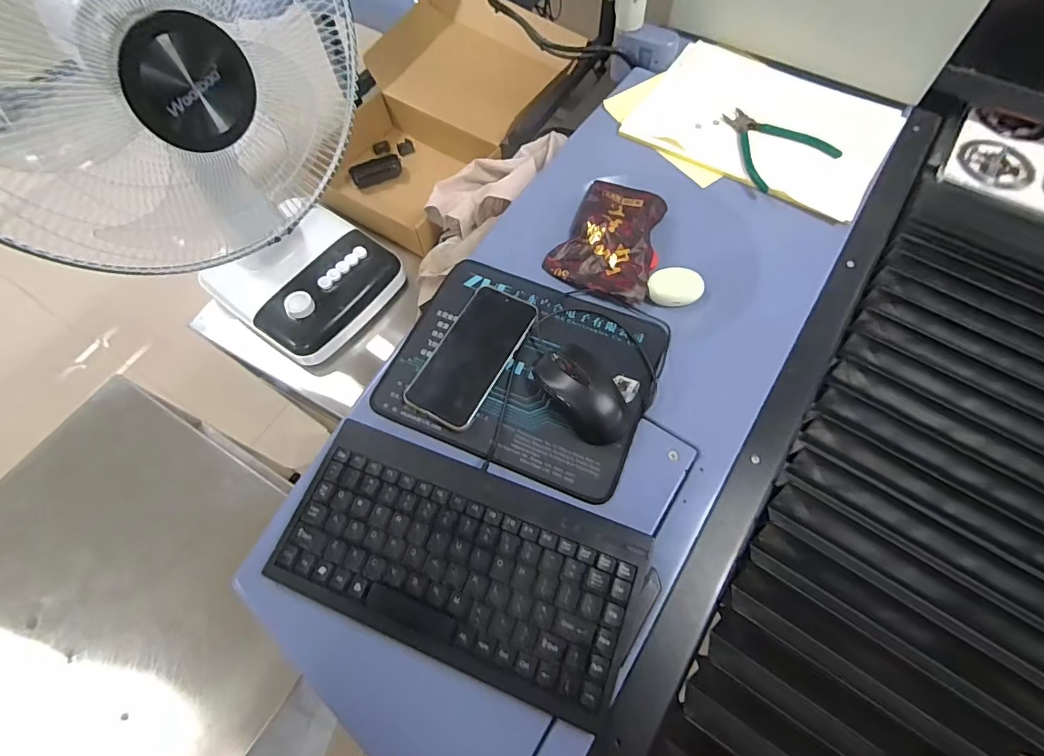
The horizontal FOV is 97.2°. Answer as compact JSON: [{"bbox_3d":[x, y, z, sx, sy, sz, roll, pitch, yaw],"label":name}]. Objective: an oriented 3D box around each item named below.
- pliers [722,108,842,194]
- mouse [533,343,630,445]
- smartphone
[{"bbox_3d":[0.321,-0.310,0.603,0.124,0.014,0.133,-27,67,-11],"label":"pliers"},{"bbox_3d":[0.061,0.014,0.449,0.059,0.032,0.106,-30,68,-12],"label":"mouse"},{"bbox_3d":[-0.049,-0.027,0.477,0.078,0.010,0.162,28,68,13],"label":"smartphone"}]

